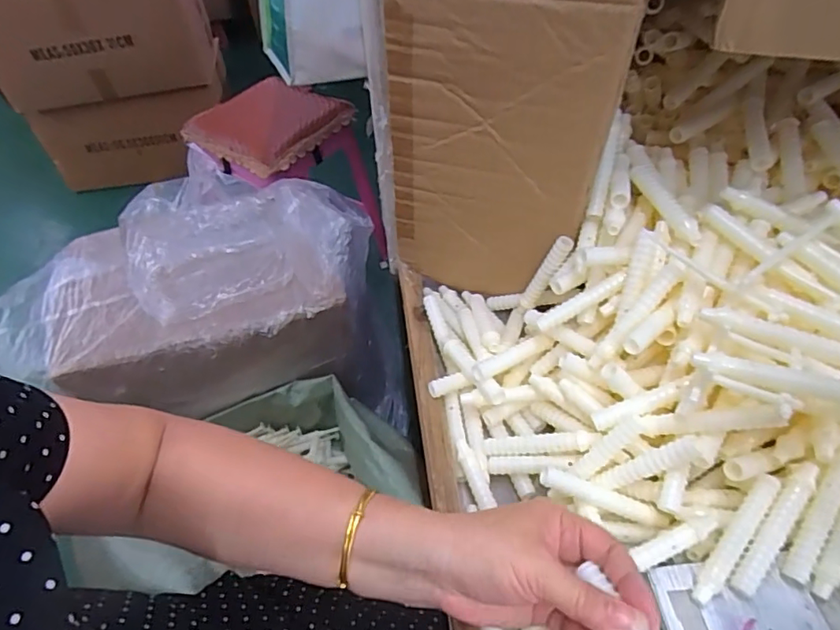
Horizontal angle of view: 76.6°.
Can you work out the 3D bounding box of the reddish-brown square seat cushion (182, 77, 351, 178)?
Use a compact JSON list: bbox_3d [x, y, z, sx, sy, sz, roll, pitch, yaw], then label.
[{"bbox_3d":[-0.347,-0.439,1.212,0.294,0.043,0.279,28,57,25],"label":"reddish-brown square seat cushion"}]

